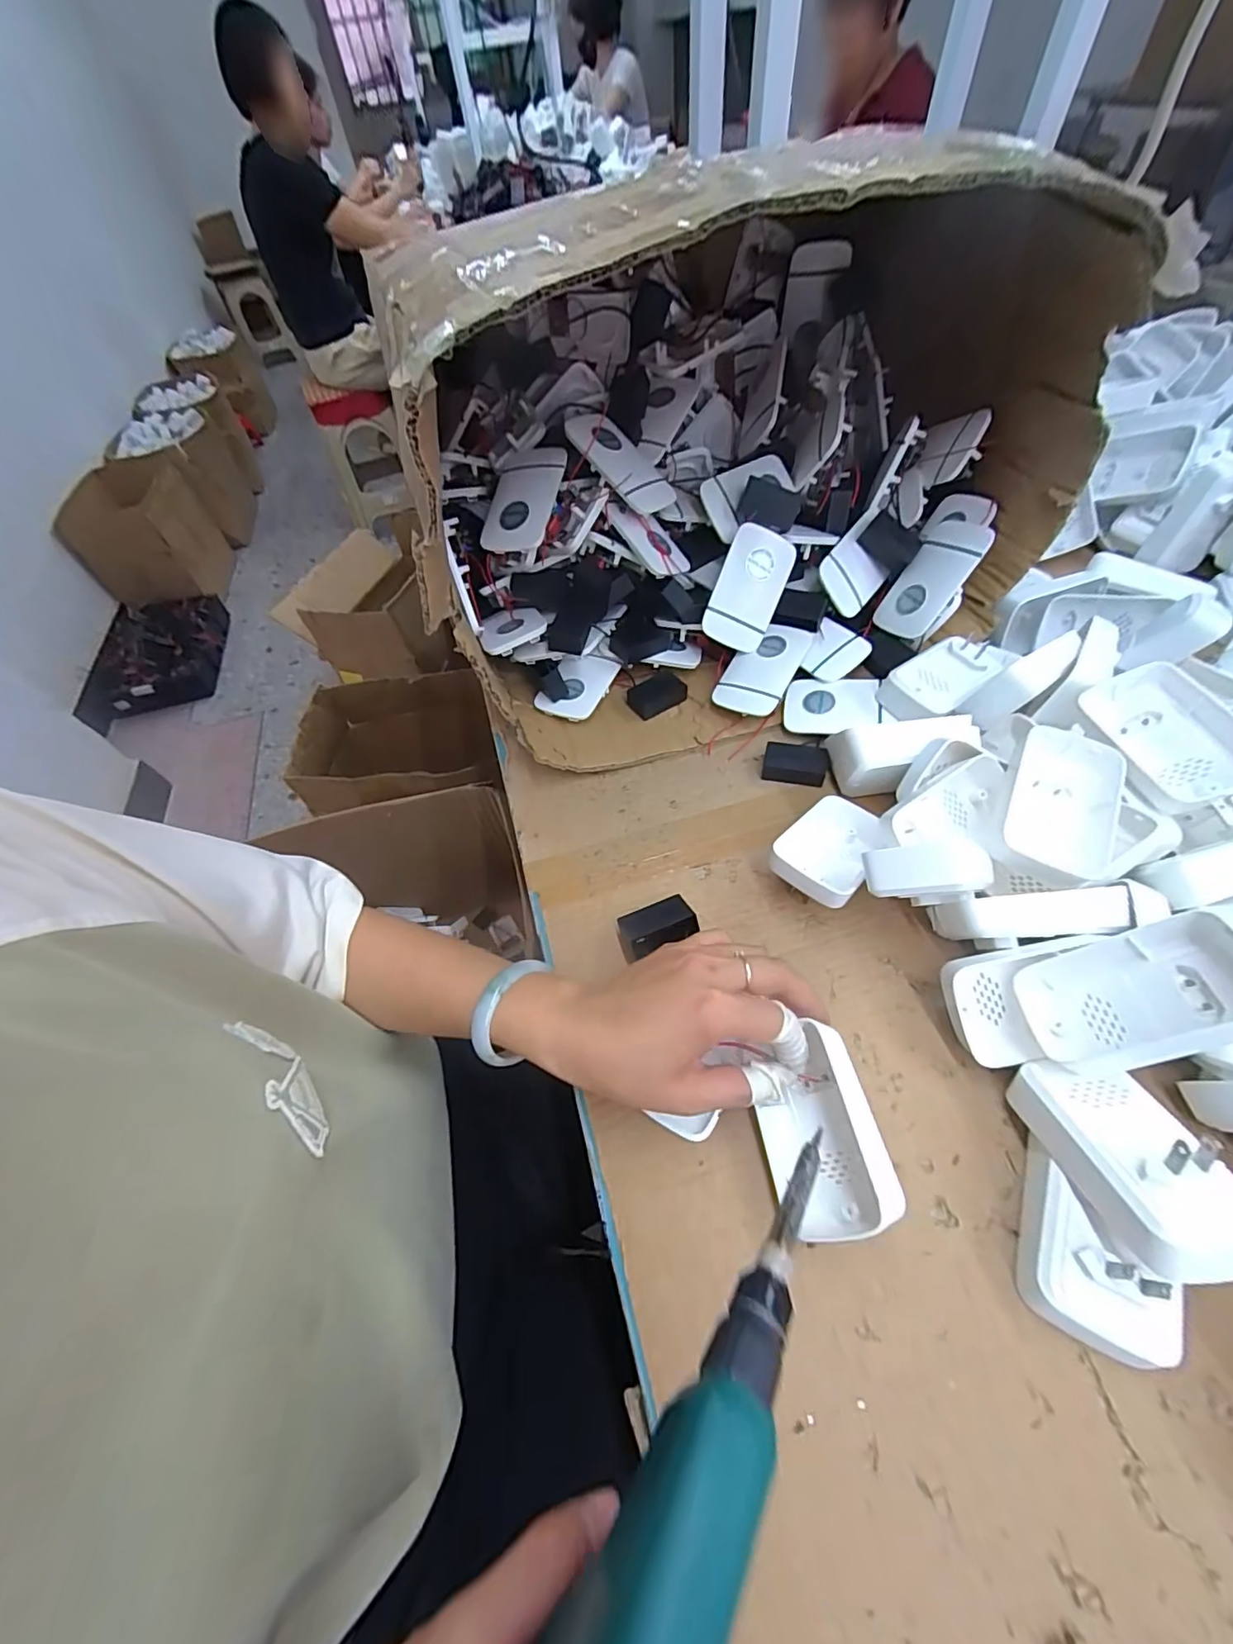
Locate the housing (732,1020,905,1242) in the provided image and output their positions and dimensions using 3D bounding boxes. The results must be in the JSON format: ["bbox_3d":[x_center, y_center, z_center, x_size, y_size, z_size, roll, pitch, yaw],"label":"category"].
[{"bbox_3d":[0.105,0.161,0.285,0.051,0.045,0.091,-10,54,-2],"label":"housing"}]

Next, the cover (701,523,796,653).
[{"bbox_3d":[0.115,-0.201,0.469,0.057,0.097,0.008,19,13,-9],"label":"cover"}]

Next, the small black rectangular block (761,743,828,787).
[{"bbox_3d":[0.146,-0.047,0.445,0.049,0.019,0.027,9,56,12],"label":"small black rectangular block"}]

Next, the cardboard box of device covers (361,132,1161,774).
[{"bbox_3d":[0.093,-0.309,0.467,0.486,0.297,0.428,-11,54,-2],"label":"cardboard box of device covers"}]

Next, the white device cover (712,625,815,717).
[{"bbox_3d":[0.128,-0.138,0.480,0.059,0.010,0.096,22,73,25],"label":"white device cover"}]

